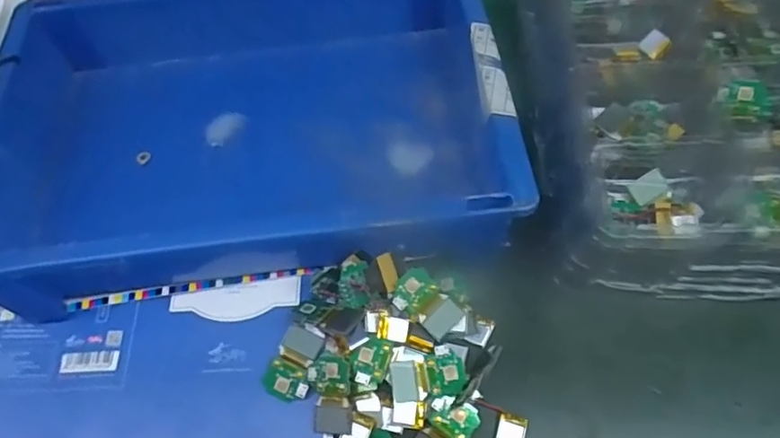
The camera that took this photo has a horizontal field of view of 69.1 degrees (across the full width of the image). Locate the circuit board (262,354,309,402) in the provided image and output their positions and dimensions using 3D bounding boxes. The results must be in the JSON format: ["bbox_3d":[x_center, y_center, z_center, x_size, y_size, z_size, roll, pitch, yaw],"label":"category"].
[{"bbox_3d":[-0.055,0.088,0.306,0.025,0.007,0.019,21,65,13],"label":"circuit board"}]

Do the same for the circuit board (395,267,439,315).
[{"bbox_3d":[0.014,0.040,0.315,0.022,0.004,0.021,-38,85,-19],"label":"circuit board"}]

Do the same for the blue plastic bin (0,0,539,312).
[{"bbox_3d":[-0.088,-0.072,0.358,0.303,0.067,0.229,-7,62,-1],"label":"blue plastic bin"}]

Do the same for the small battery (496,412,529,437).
[{"bbox_3d":[0.063,0.110,0.293,0.015,0.004,0.016,13,64,9],"label":"small battery"}]

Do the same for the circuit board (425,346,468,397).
[{"bbox_3d":[0.030,0.080,0.298,0.020,0.004,0.025,-11,81,-4],"label":"circuit board"}]

